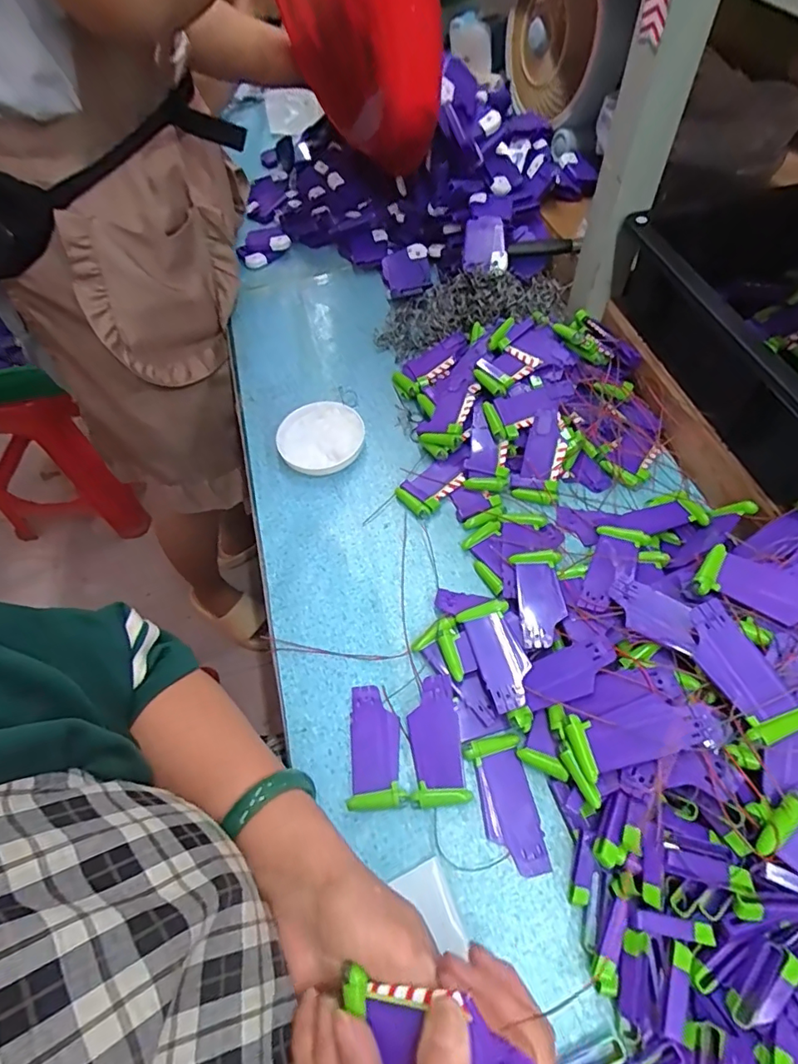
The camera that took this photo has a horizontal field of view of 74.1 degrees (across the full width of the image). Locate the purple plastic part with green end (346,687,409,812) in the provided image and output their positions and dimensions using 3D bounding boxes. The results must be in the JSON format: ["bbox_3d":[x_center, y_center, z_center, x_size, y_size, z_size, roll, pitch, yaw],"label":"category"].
[{"bbox_3d":[-0.019,0.161,0.403,0.040,0.007,0.088,-8,57,-2],"label":"purple plastic part with green end"}]

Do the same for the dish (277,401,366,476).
[{"bbox_3d":[-0.082,-0.100,0.565,0.091,0.021,0.086,-2,57,2],"label":"dish"}]

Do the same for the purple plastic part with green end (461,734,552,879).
[{"bbox_3d":[0.076,0.193,0.375,0.038,0.008,0.088,-11,57,-4],"label":"purple plastic part with green end"}]

